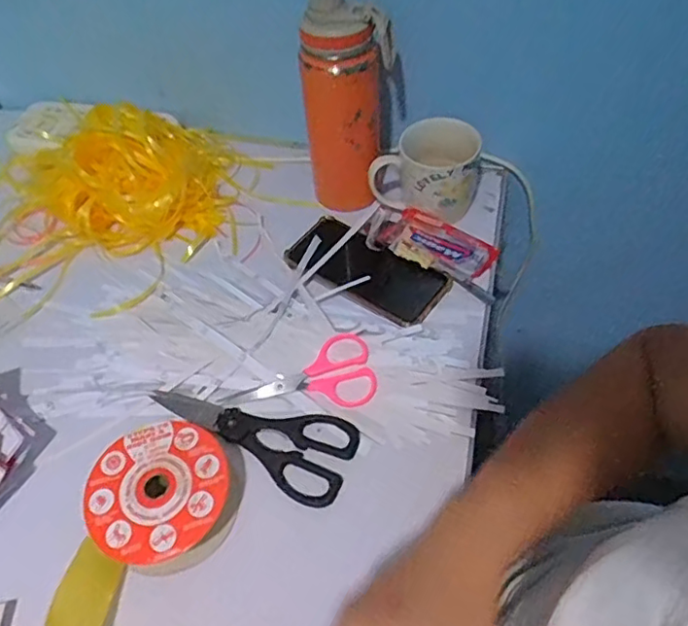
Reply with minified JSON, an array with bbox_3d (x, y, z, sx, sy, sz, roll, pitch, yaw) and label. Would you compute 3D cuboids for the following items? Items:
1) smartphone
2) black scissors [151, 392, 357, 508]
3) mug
[{"bbox_3d":[0.023,-0.047,0.623,0.164,0.016,0.077,29,61,21],"label":"smartphone"},{"bbox_3d":[-0.077,0.094,0.526,0.186,0.006,0.076,26,60,19],"label":"black scissors"},{"bbox_3d":[0.092,-0.158,0.648,0.104,0.078,0.095,-1,55,2],"label":"mug"}]

